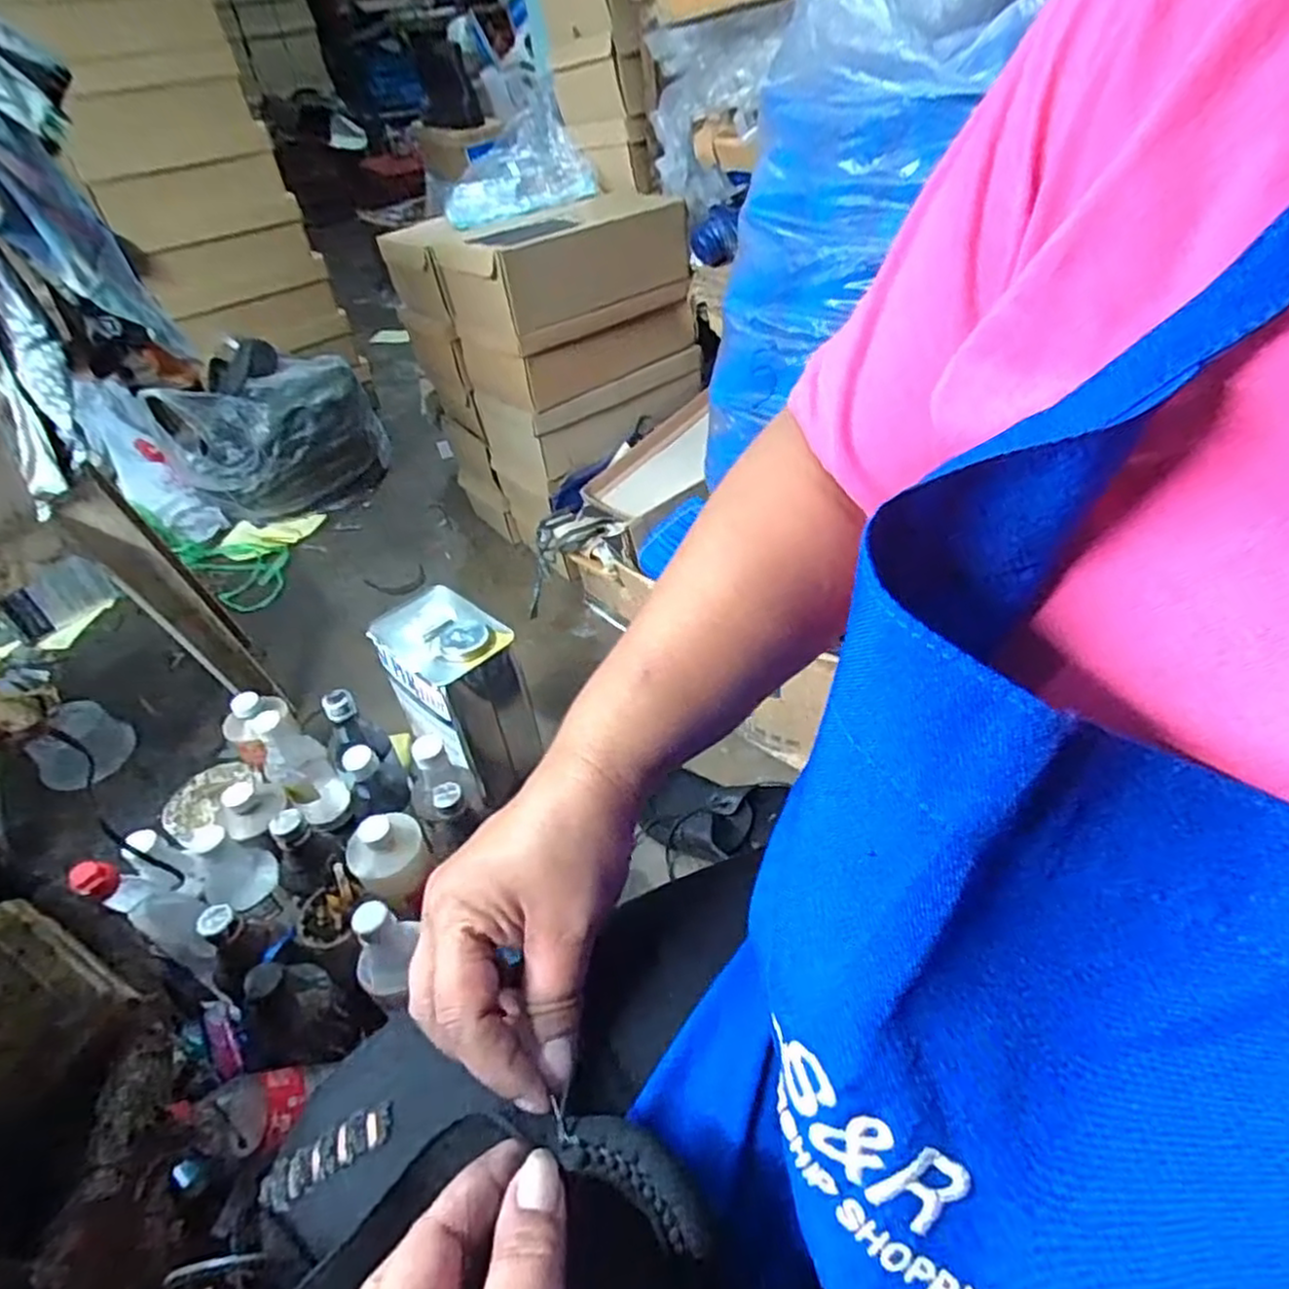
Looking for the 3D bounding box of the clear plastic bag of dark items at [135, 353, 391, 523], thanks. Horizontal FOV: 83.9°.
[{"bbox_3d":[-0.744,-0.442,1.462,0.375,0.253,0.321,-18,44,-12],"label":"clear plastic bag of dark items"}]

